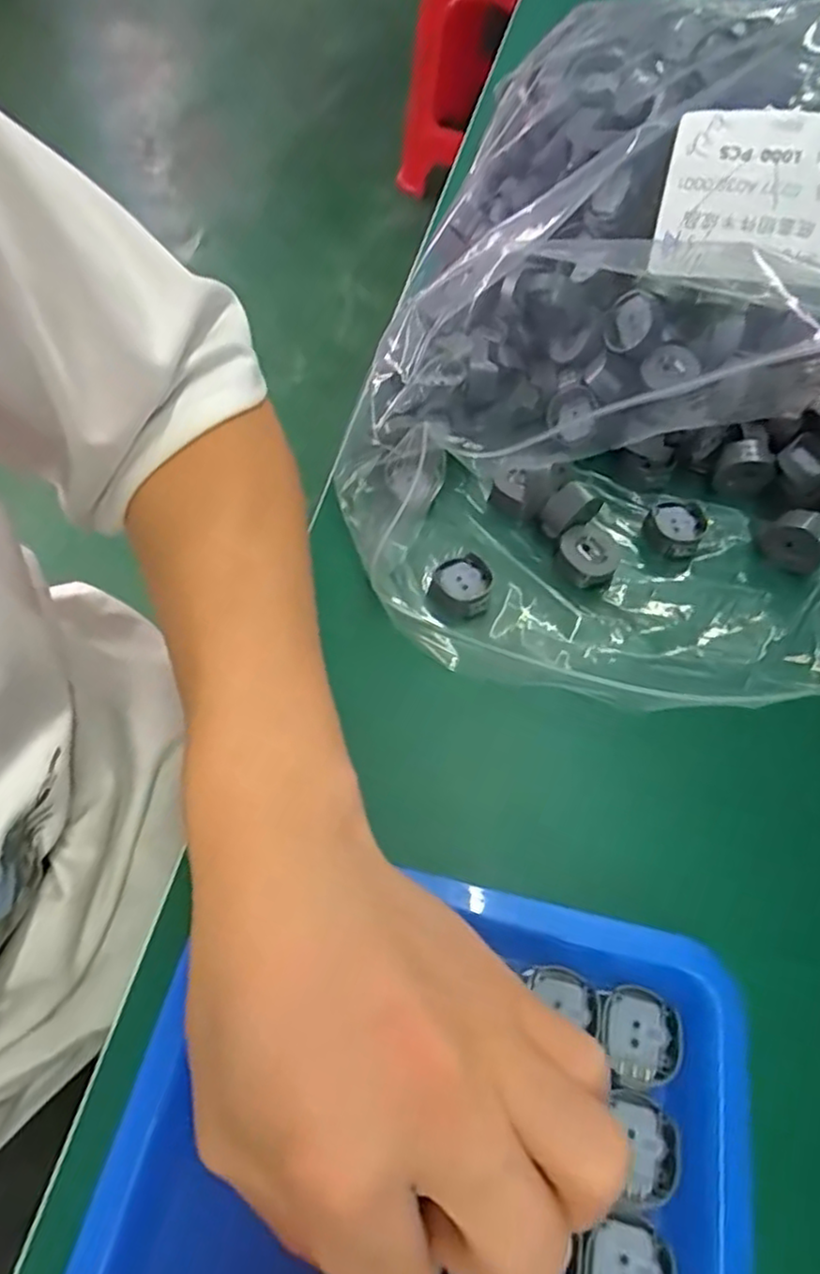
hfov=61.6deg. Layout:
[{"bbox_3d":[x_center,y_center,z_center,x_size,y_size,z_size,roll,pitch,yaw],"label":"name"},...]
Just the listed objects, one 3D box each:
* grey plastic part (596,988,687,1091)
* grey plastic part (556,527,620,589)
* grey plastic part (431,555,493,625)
[{"bbox_3d":[0.074,0.130,0.222,0.025,0.007,0.027,18,61,8],"label":"grey plastic part"},{"bbox_3d":[0.082,-0.036,0.316,0.028,0.014,0.026,1,61,-2],"label":"grey plastic part"},{"bbox_3d":[0.023,-0.023,0.311,0.026,0.009,0.028,10,61,4],"label":"grey plastic part"}]

